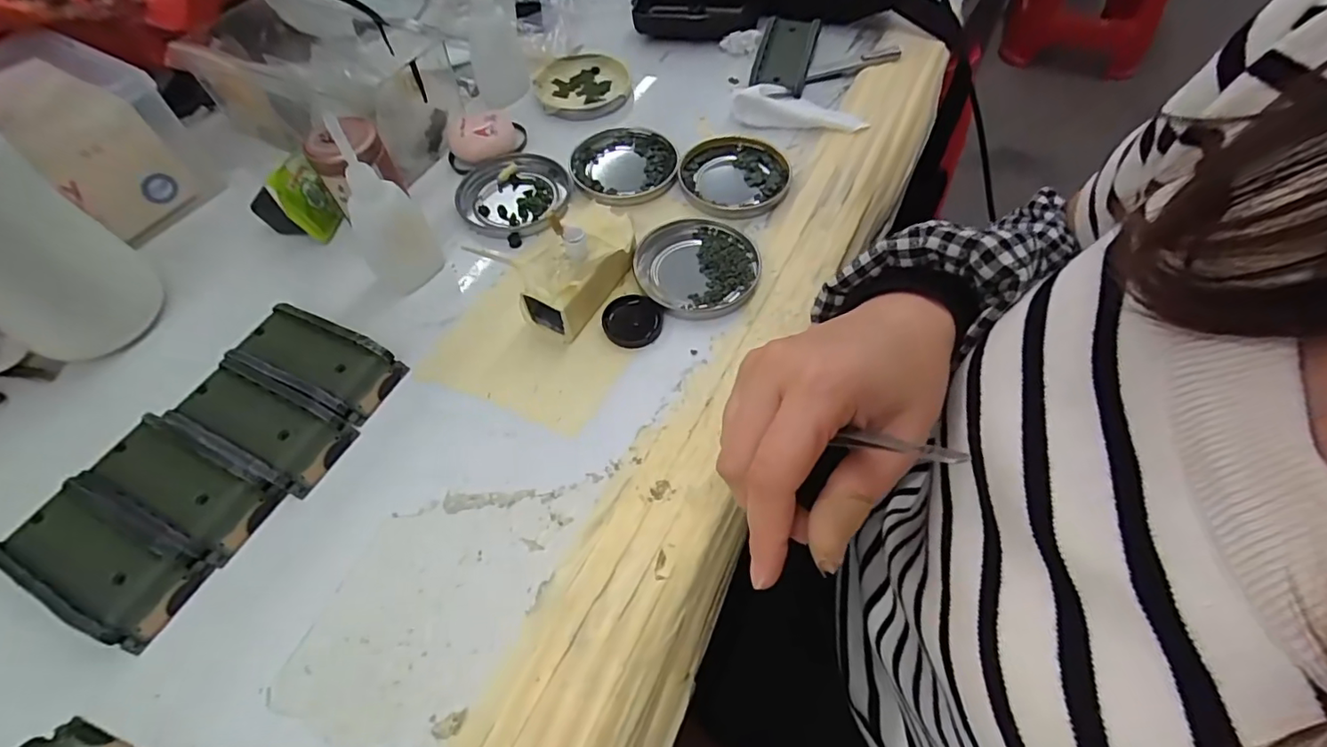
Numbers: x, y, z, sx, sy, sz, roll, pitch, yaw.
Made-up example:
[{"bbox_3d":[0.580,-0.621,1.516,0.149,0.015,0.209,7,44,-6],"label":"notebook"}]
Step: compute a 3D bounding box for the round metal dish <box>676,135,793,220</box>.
[{"bbox_3d":[0.052,-0.141,0.418,0.077,0.016,0.076,-1,57,1],"label":"round metal dish"}]

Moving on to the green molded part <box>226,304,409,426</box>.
[{"bbox_3d":[-0.201,-0.009,0.329,0.094,0.017,0.042,21,60,15],"label":"green molded part"}]

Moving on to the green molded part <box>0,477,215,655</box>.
[{"bbox_3d":[-0.269,0.087,0.271,0.095,0.018,0.044,22,61,15],"label":"green molded part"}]

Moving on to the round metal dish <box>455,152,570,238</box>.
[{"bbox_3d":[-0.106,-0.128,0.409,0.078,0.007,0.080,-1,57,1],"label":"round metal dish"}]

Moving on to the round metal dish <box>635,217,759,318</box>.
[{"bbox_3d":[0.022,-0.070,0.368,0.076,0.007,0.076,-1,57,1],"label":"round metal dish"}]

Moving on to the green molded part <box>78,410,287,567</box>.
[{"bbox_3d":[-0.246,0.055,0.290,0.093,0.019,0.041,23,61,16],"label":"green molded part"}]

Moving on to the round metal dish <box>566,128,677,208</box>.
[{"bbox_3d":[-0.031,-0.155,0.425,0.077,0.008,0.078,-1,57,1],"label":"round metal dish"}]

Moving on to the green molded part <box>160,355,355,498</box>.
[{"bbox_3d":[-0.217,0.025,0.307,0.092,0.017,0.042,22,61,15],"label":"green molded part"}]

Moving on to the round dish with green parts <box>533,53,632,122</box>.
[{"bbox_3d":[-0.068,-0.241,0.481,0.078,0.011,0.083,-1,57,1],"label":"round dish with green parts"}]

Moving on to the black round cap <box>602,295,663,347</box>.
[{"bbox_3d":[-0.019,-0.032,0.346,0.035,0.005,0.034,-1,57,1],"label":"black round cap"}]

